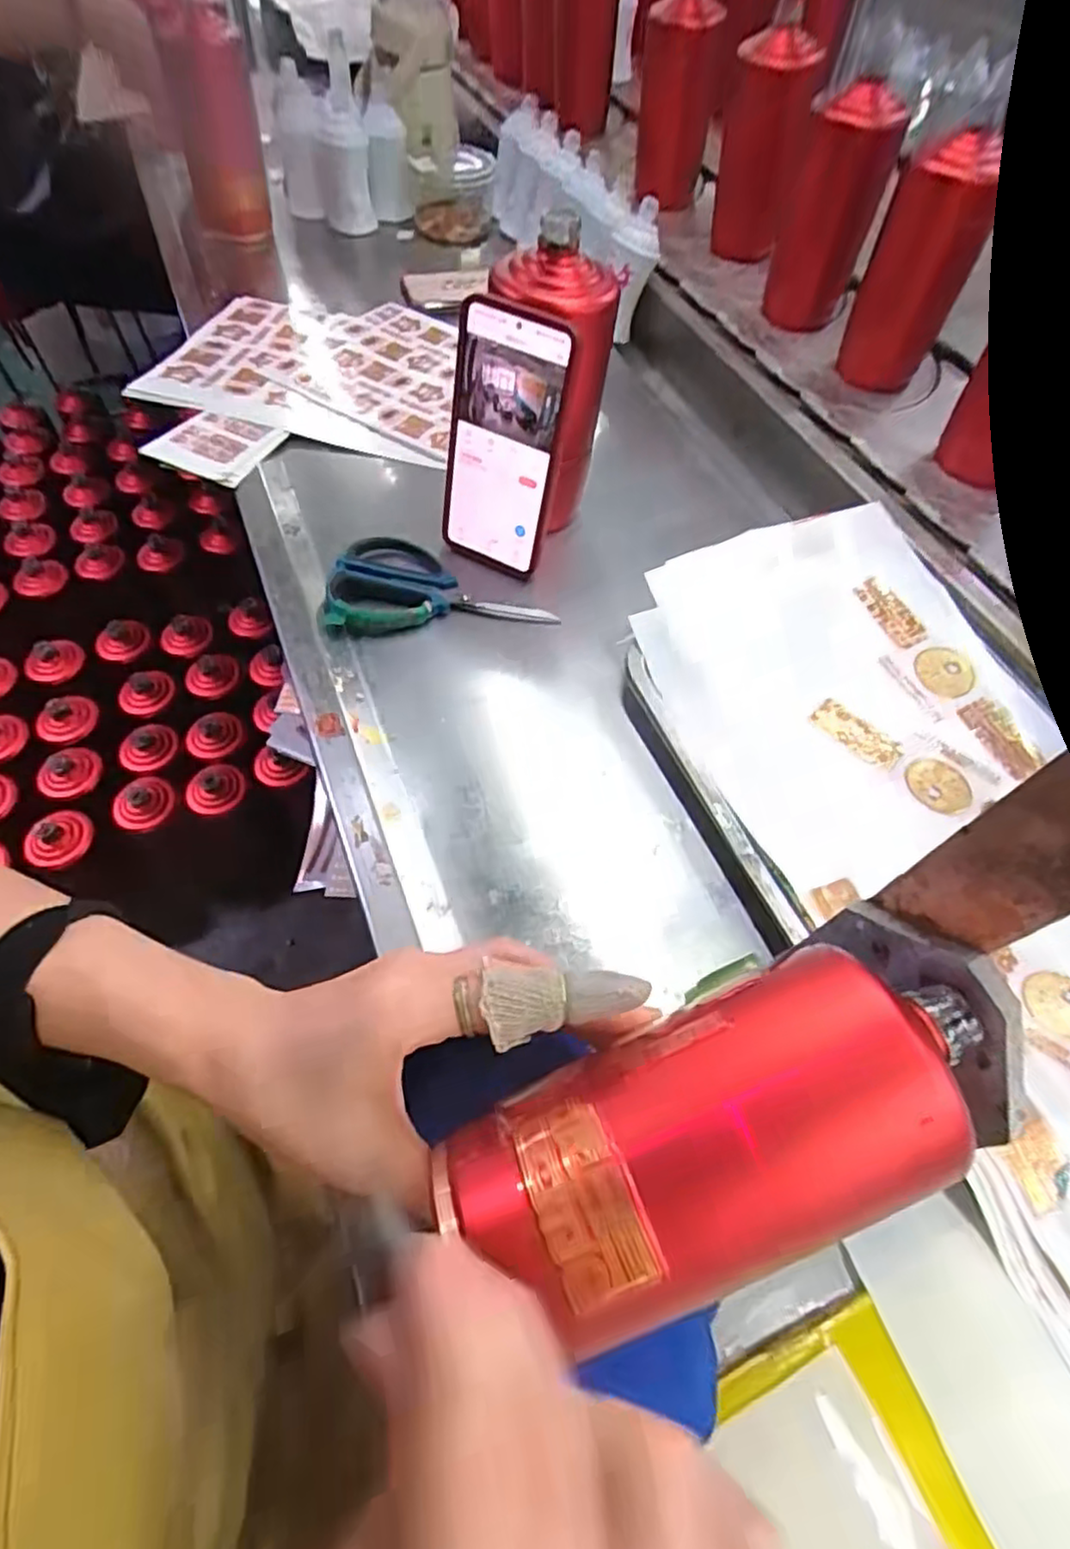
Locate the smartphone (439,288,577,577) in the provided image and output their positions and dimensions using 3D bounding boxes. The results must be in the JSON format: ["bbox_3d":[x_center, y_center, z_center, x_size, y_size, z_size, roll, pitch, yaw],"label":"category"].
[{"bbox_3d":[-0.025,-0.225,0.474,0.084,0.164,0.015,24,44,14],"label":"smartphone"}]

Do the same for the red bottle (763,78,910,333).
[{"bbox_3d":[0.294,-0.569,0.685,0.079,0.178,0.075,9,58,3],"label":"red bottle"}]

